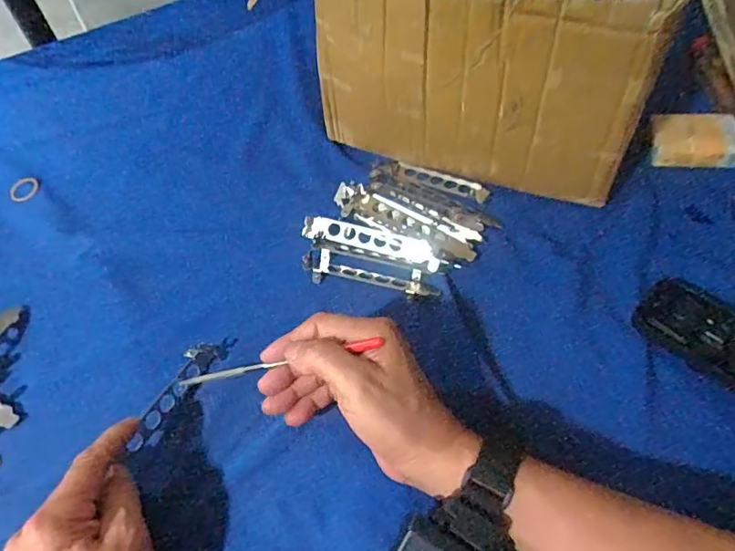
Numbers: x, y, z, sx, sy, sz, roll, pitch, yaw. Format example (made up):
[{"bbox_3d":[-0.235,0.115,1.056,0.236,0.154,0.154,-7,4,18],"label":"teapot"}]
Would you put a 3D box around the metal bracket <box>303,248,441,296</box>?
[{"bbox_3d":[0.002,0.000,0.470,0.120,0.011,0.031,12,55,10],"label":"metal bracket"}]

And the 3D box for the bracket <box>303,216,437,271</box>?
[{"bbox_3d":[0.004,-0.034,0.485,0.125,0.014,0.028,16,55,13],"label":"bracket"}]

